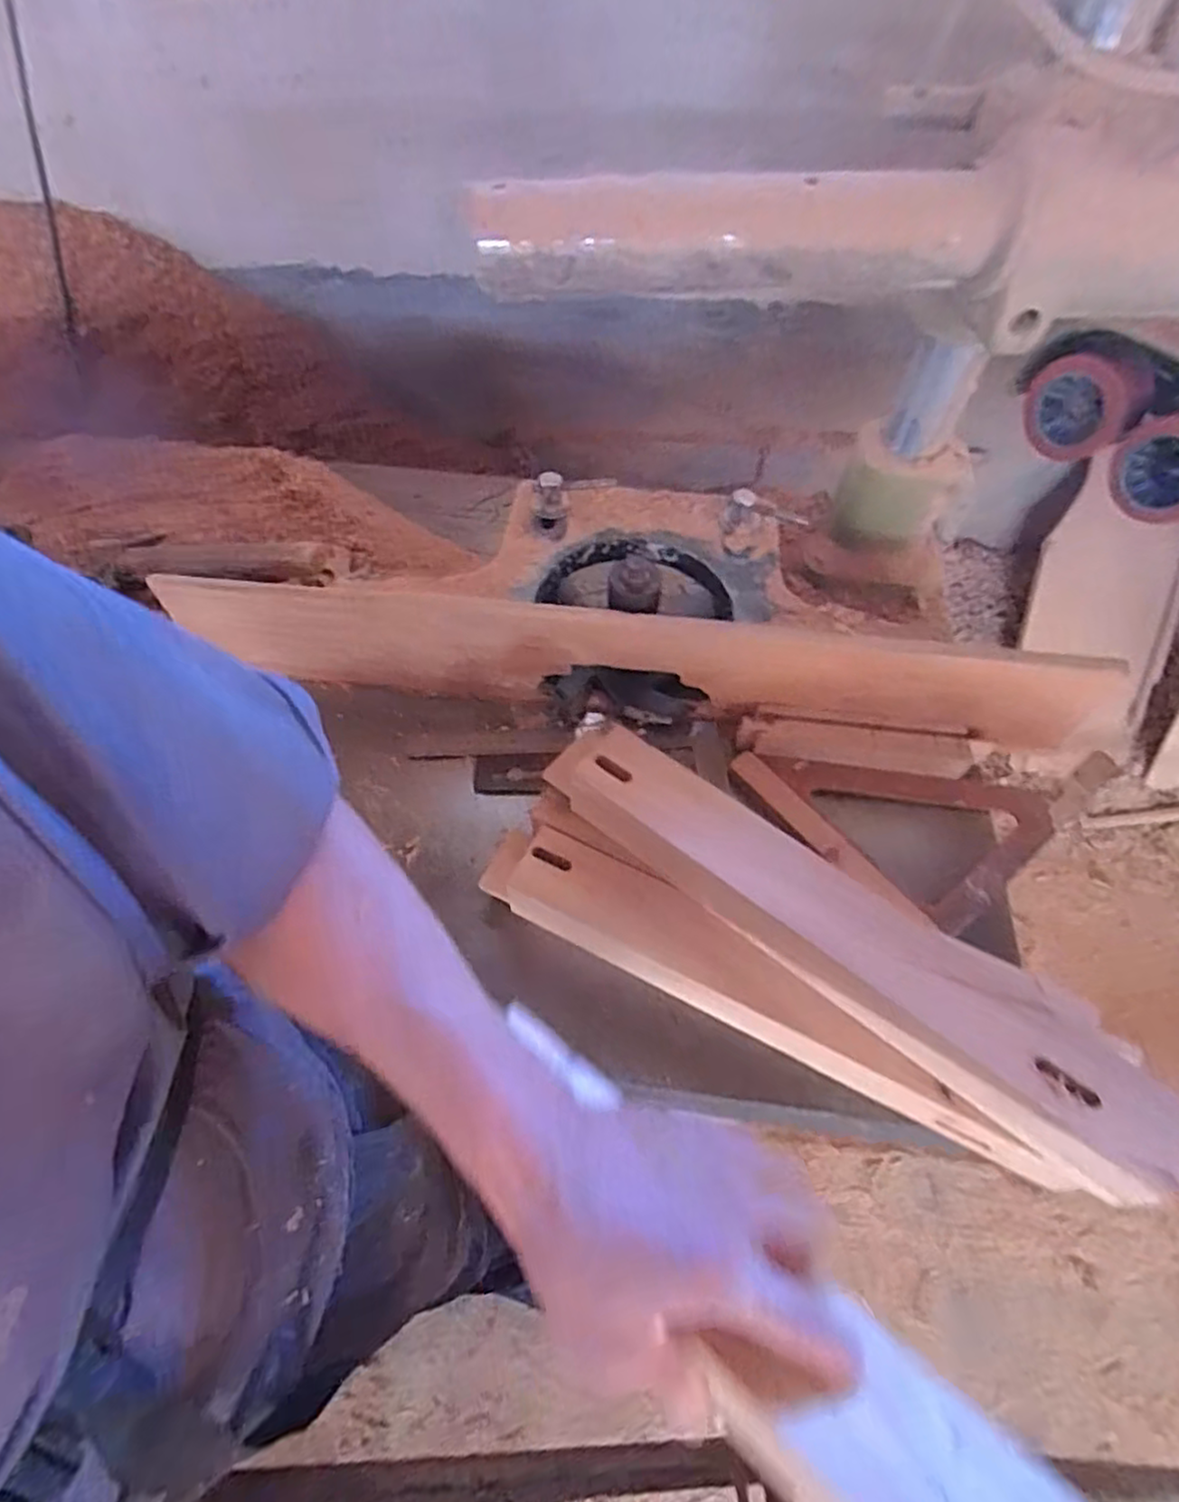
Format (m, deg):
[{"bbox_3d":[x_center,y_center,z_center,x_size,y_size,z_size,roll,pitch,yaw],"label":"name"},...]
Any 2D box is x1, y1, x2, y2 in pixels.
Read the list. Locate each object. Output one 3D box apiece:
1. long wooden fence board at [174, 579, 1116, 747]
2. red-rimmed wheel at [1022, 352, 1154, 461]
[{"bbox_3d":[0.037,-0.078,0.653,0.843,0.121,0.028,7,58,3],"label":"long wooden fence board"},{"bbox_3d":[0.616,-0.434,0.886,0.129,0.125,0.040,38,65,20],"label":"red-rimmed wheel"}]

